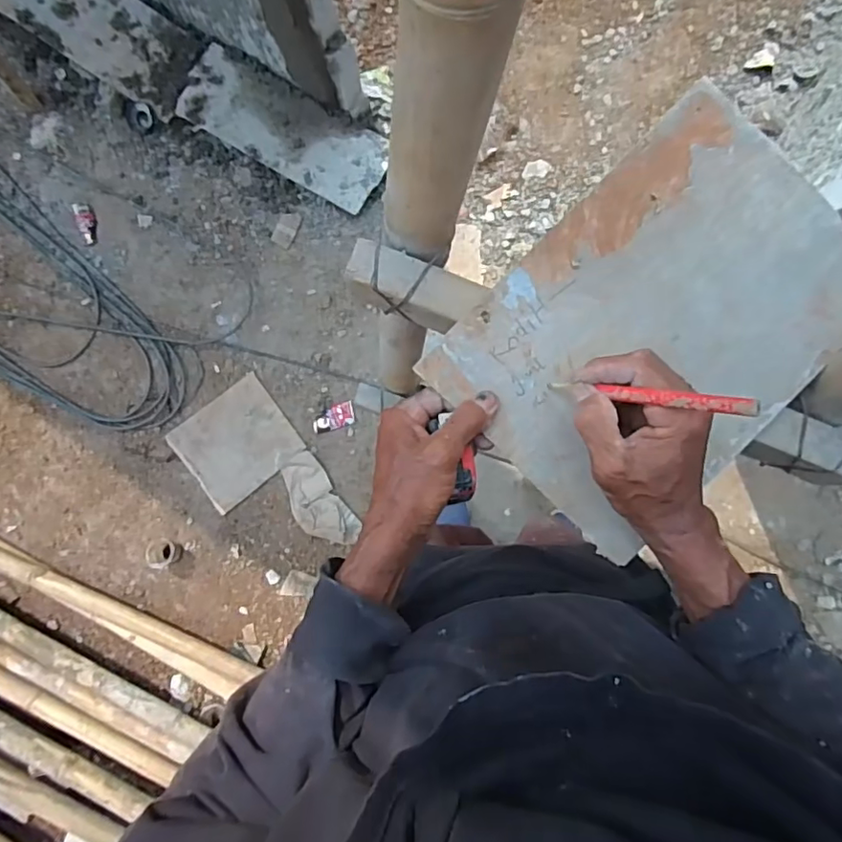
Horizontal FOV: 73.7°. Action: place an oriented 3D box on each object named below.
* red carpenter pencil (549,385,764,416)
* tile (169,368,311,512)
[{"bbox_3d":[0.149,-0.018,0.388,0.007,0.160,0.011,14,89,-37],"label":"red carpenter pencil"},{"bbox_3d":[-0.488,0.059,1.492,0.279,0.026,0.253,-37,89,0],"label":"tile"}]

